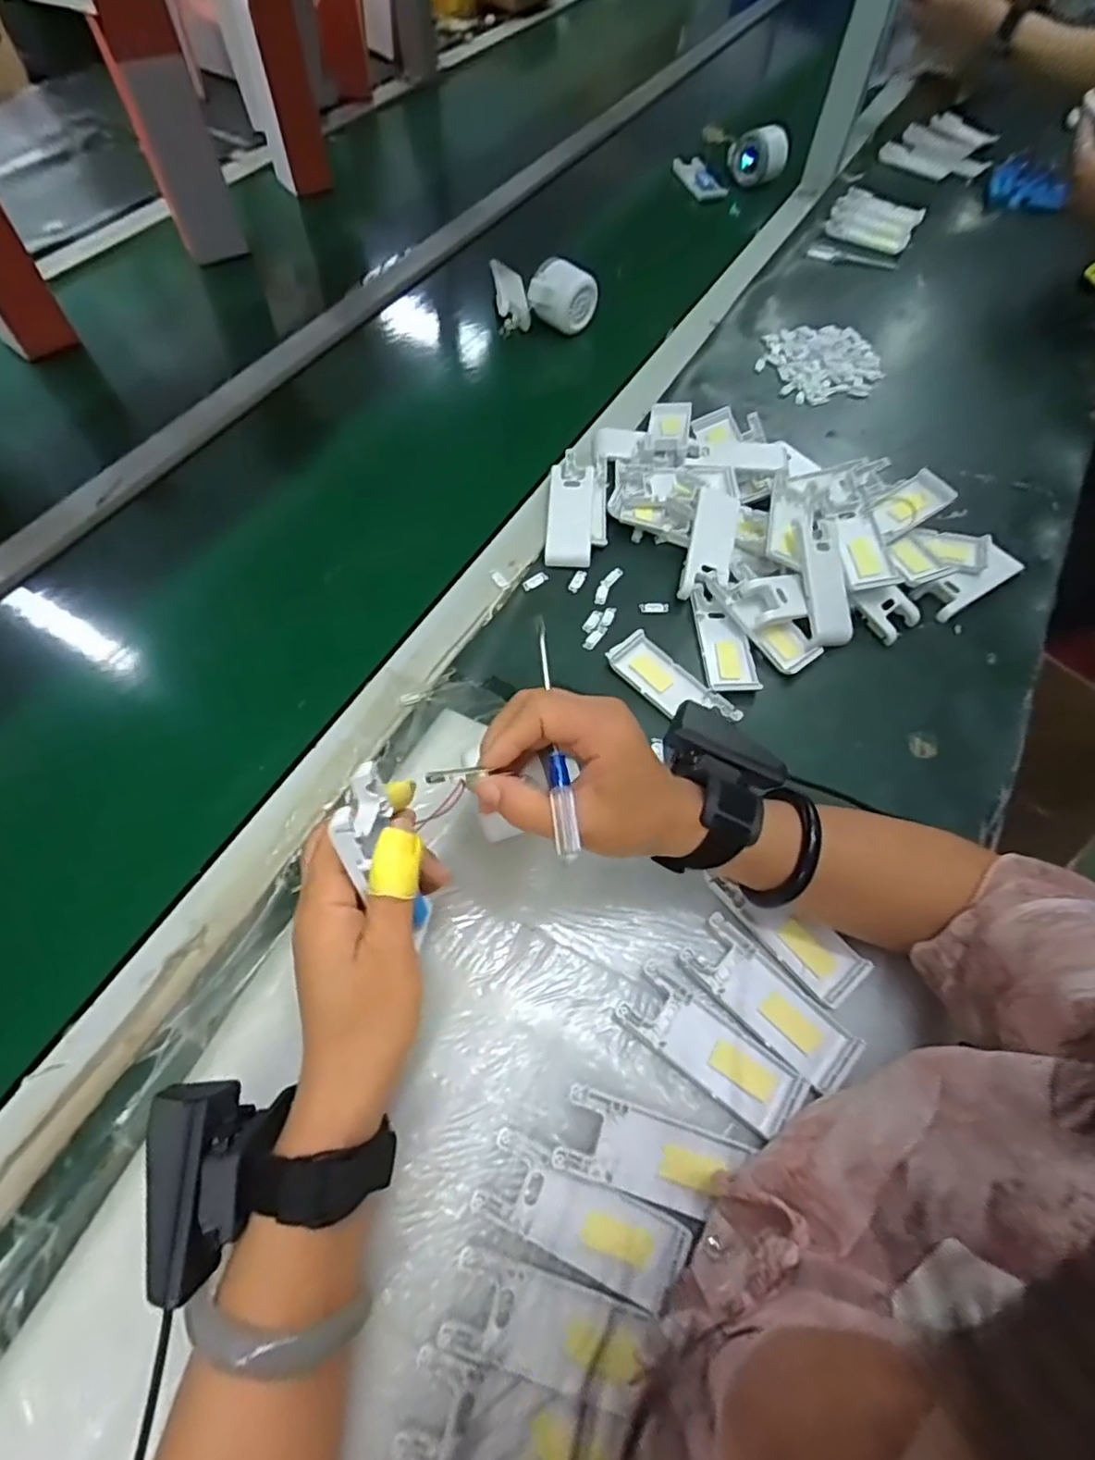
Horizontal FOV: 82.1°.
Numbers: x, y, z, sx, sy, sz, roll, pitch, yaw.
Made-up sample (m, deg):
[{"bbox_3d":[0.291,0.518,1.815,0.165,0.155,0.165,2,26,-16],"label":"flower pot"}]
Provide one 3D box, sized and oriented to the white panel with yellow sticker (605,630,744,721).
[{"bbox_3d":[0.095,-0.035,0.485,0.039,0.011,0.108,-41,69,-20],"label":"white panel with yellow sticker"}]

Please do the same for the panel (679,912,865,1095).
[{"bbox_3d":[0.131,0.159,0.373,0.038,0.009,0.103,-41,69,-20],"label":"panel"}]

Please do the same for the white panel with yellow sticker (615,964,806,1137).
[{"bbox_3d":[0.092,0.181,0.359,0.102,0.007,0.040,34,66,17],"label":"white panel with yellow sticker"}]

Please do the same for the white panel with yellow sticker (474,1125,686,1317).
[{"bbox_3d":[0.016,0.248,0.320,0.102,0.005,0.038,22,63,11],"label":"white panel with yellow sticker"}]

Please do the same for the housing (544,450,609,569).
[{"bbox_3d":[0.027,-0.200,0.561,0.052,0.022,0.123,3,61,1],"label":"housing"}]

